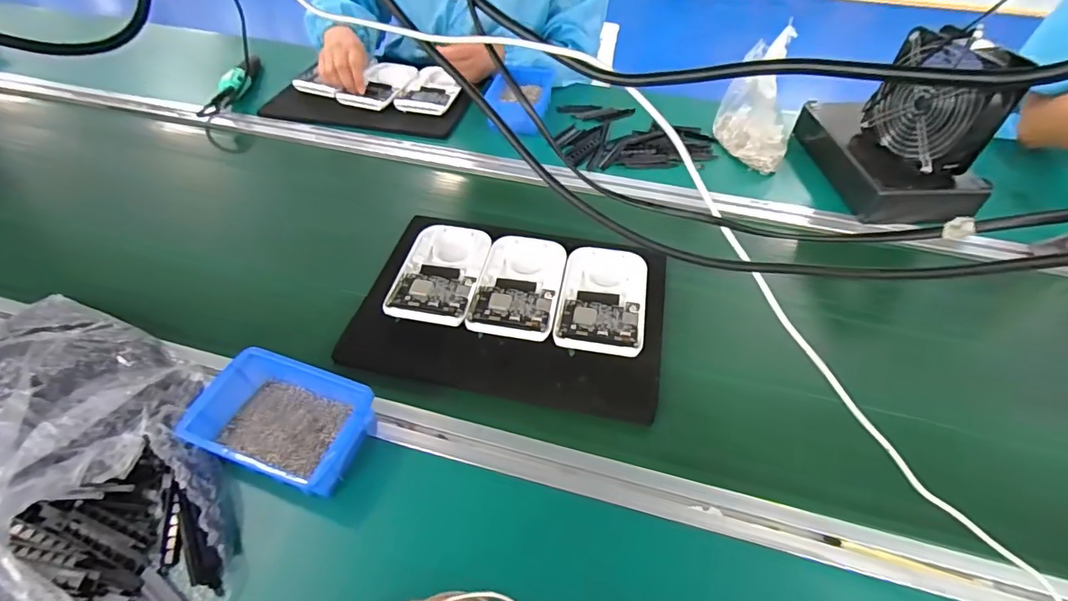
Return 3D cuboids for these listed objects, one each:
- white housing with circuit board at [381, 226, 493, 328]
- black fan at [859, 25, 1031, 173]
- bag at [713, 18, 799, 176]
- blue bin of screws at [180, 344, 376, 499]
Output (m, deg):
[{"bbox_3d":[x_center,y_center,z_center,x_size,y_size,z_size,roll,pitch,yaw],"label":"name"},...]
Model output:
[{"bbox_3d":[-0.114,-0.033,0.611,0.097,0.017,0.156,8,50,6],"label":"white housing with circuit board"},{"bbox_3d":[0.530,-0.262,0.654,0.053,0.138,0.141,-13,51,-12],"label":"black fan"},{"bbox_3d":[0.350,-0.301,0.765,0.086,0.158,0.139,-6,50,-6],"label":"bag"},{"bbox_3d":[-0.231,0.111,0.473,0.150,0.060,0.108,15,51,12],"label":"blue bin of screws"}]

